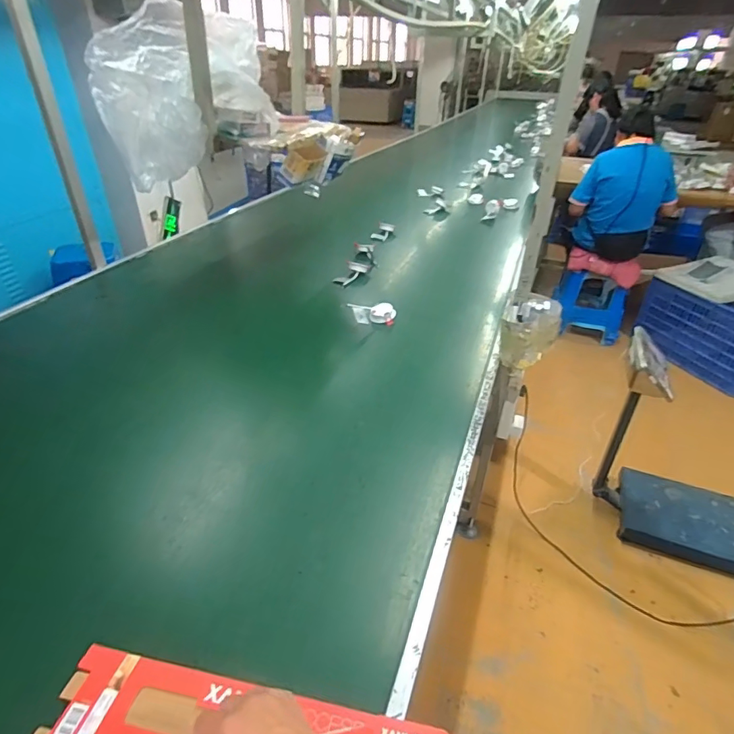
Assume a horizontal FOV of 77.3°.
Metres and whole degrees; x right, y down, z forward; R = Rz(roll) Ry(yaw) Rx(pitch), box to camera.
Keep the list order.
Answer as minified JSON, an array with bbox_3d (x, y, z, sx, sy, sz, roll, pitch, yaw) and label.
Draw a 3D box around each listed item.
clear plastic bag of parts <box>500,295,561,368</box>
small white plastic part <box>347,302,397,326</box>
[{"bbox_3d":[0.389,-0.085,1.102,0.131,0.140,0.115,14,36,18],"label":"clear plastic bag of parts"},{"bbox_3d":[0.016,-0.149,1.271,0.130,0.053,0.070,-4,31,-40],"label":"small white plastic part"}]

